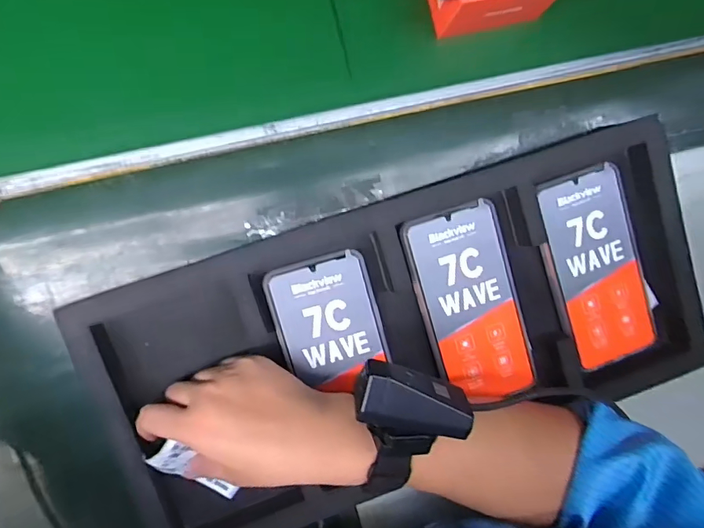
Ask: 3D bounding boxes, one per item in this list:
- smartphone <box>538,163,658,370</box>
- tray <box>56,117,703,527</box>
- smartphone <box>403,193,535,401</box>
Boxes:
[{"bbox_3d":[0.205,0.002,0.374,0.076,0.010,0.157,-18,92,-7],"label":"smartphone"},{"bbox_3d":[0.054,0.060,0.361,0.466,0.025,0.227,-19,91,-6],"label":"tray"},{"bbox_3d":[0.099,0.034,0.364,0.076,0.014,0.156,-20,92,-7],"label":"smartphone"}]

